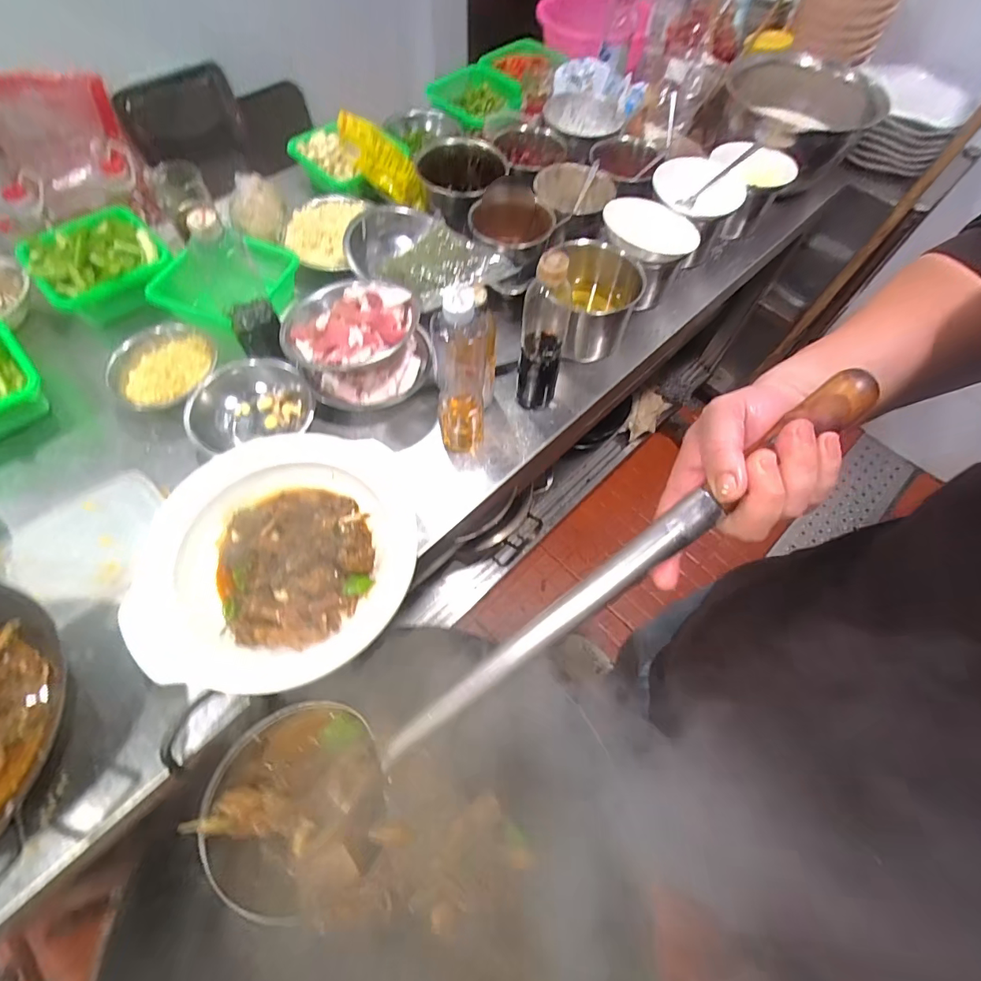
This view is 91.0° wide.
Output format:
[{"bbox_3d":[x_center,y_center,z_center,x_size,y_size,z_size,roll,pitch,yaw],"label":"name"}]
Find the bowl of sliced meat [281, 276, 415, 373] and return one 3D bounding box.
[{"bbox_3d":[-0.187,-0.229,0.644,0.162,0.053,0.178,38,67,16],"label":"bowl of sliced meat"}]

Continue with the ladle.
[{"bbox_3d":[0.016,0.100,0.304,0.500,0.078,0.122,-38,67,12],"label":"ladle"}]

